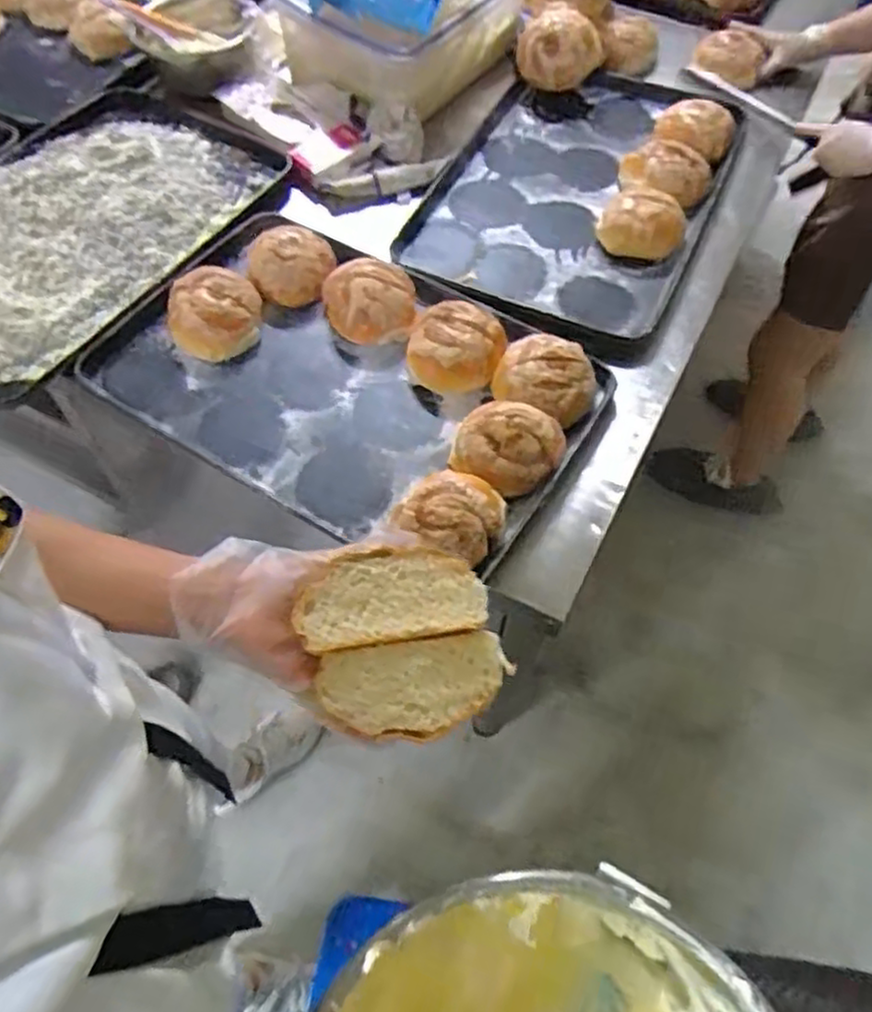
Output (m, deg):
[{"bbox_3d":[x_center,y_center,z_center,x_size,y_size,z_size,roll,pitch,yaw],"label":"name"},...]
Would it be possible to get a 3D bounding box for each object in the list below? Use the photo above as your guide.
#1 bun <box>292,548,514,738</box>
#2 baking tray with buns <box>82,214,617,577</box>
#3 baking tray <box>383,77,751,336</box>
[{"bbox_3d":[-0.025,0.094,0.504,0.121,0.055,0.121,2,79,-13],"label":"bun"},{"bbox_3d":[-0.115,-0.173,0.909,0.589,0.076,0.385,29,64,16],"label":"baking tray with buns"},{"bbox_3d":[0.222,-0.494,1.132,0.397,0.040,0.578,23,62,13],"label":"baking tray"}]

